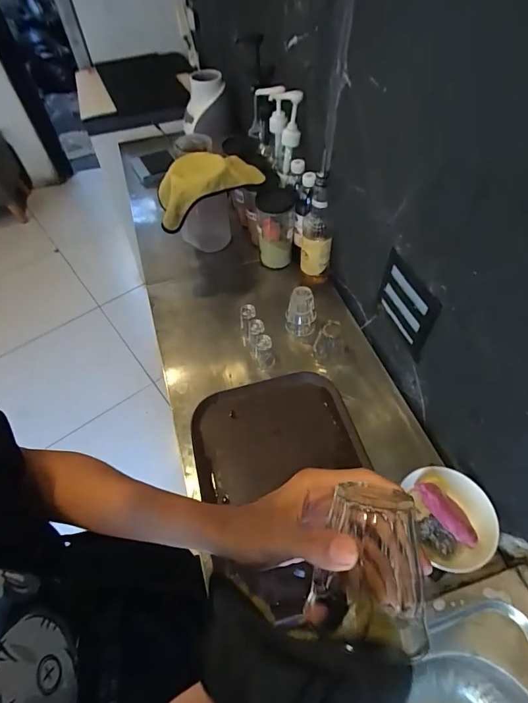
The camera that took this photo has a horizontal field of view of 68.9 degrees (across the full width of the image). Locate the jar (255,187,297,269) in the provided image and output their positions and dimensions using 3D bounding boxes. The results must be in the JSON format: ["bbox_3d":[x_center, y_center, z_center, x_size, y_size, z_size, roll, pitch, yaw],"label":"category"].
[{"bbox_3d":[0.032,-0.309,0.989,0.088,0.187,0.089,-2,54,2],"label":"jar"}]

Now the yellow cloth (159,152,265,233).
[{"bbox_3d":[-0.136,-0.413,0.958,0.267,0.098,0.165,-16,54,-8],"label":"yellow cloth"}]

